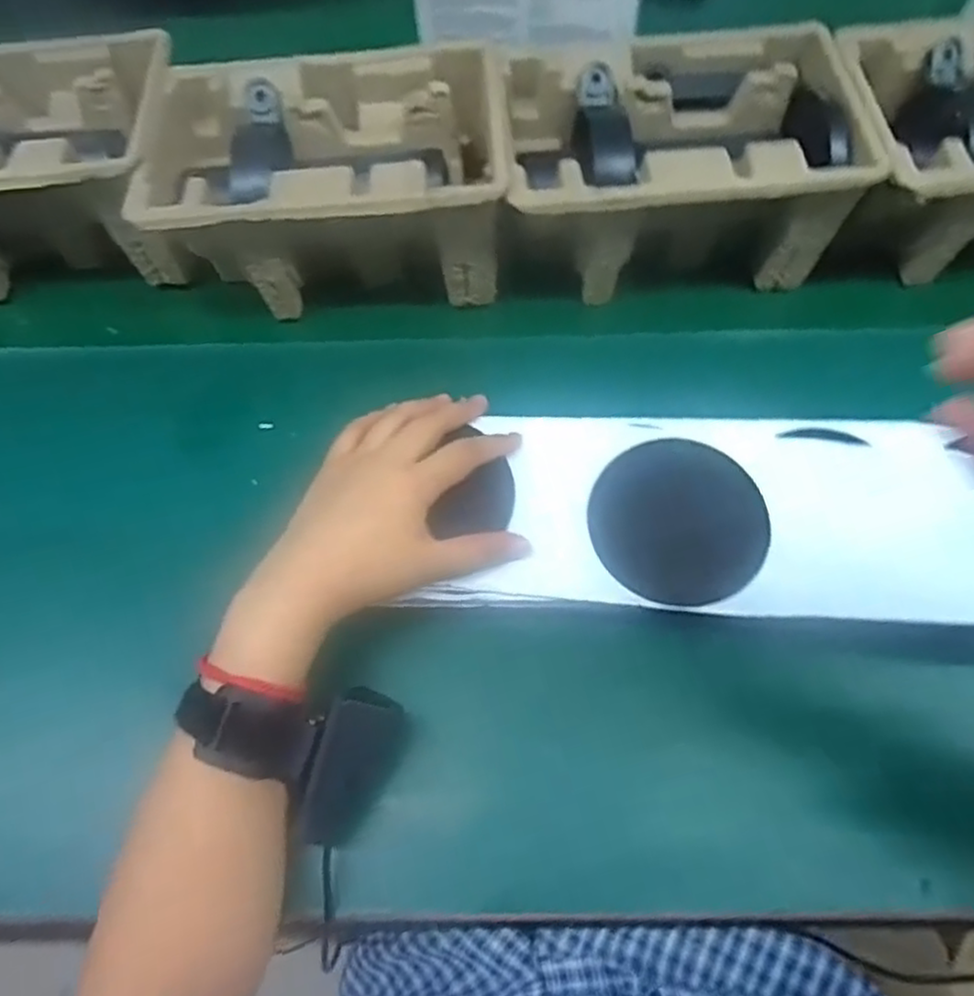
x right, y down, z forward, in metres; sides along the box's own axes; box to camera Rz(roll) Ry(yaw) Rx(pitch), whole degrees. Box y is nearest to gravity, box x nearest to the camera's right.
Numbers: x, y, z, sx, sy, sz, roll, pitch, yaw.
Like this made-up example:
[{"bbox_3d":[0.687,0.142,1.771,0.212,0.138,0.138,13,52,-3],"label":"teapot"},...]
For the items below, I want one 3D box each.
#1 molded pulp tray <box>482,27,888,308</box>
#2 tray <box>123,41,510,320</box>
[{"bbox_3d":[0.120,-0.222,0.480,0.228,0.098,0.143,-4,67,-4],"label":"molded pulp tray"},{"bbox_3d":[-0.104,-0.215,0.482,0.221,0.101,0.147,-2,67,-3],"label":"tray"}]

